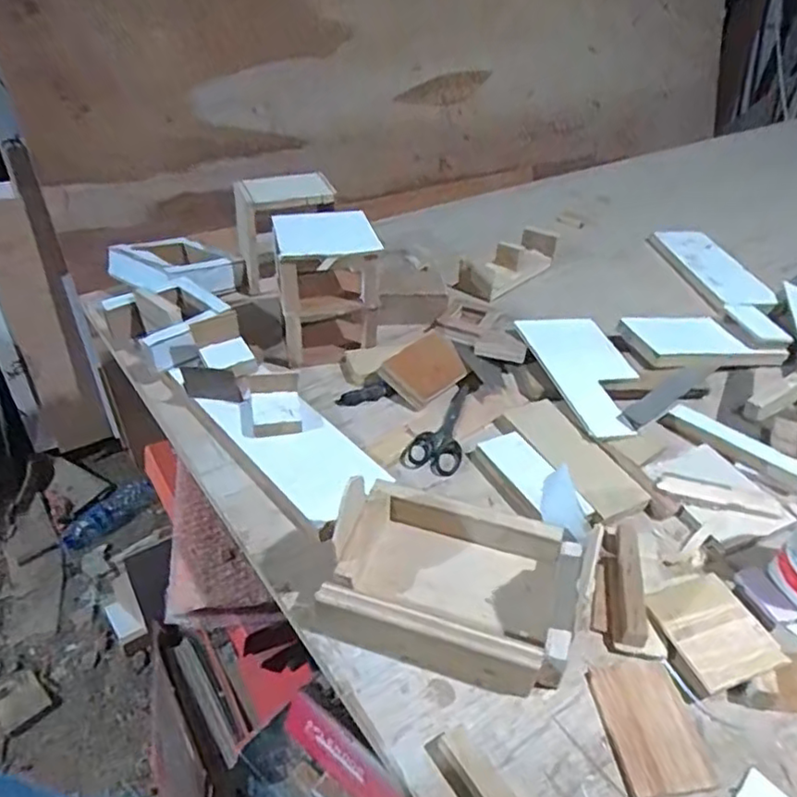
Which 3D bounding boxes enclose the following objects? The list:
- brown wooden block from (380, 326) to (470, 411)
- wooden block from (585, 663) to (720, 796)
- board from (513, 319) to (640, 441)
[{"bbox_3d":[0.032,-0.034,0.747,0.091,0.013,0.071,-37,85,-8],"label":"brown wooden block"},{"bbox_3d":[0.181,0.238,0.453,0.063,0.005,0.089,-4,36,-7],"label":"wooden block"},{"bbox_3d":[0.230,-0.030,0.747,0.111,0.013,0.199,-7,46,-15],"label":"board"}]

